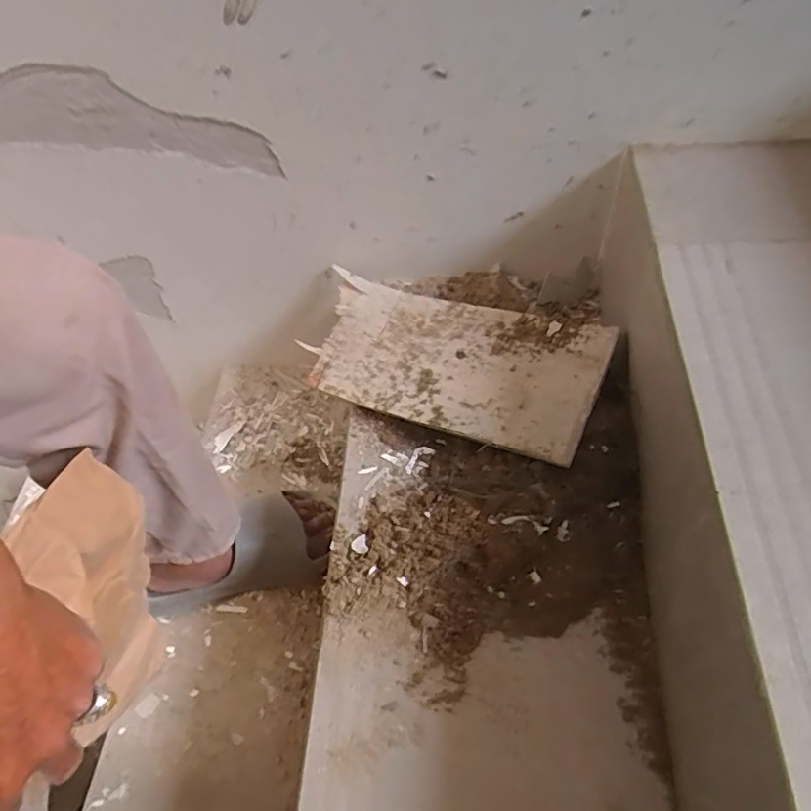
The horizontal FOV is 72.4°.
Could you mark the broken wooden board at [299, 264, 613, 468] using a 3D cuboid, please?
[{"bbox_3d":[0.037,-0.049,0.581,0.324,0.016,0.147,18,72,31],"label":"broken wooden board"}]

